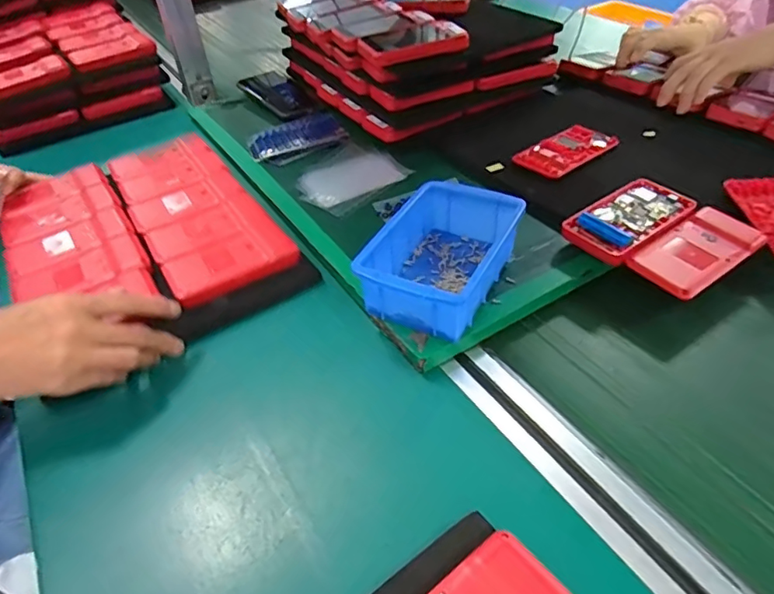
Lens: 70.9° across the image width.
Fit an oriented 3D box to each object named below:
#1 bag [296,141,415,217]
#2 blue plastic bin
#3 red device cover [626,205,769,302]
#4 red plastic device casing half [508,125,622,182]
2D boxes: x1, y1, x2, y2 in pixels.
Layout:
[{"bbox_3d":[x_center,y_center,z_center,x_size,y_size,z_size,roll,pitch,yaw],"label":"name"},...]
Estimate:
[{"bbox_3d":[-0.044,-0.134,0.616,0.117,0.015,0.099,-33,49,-28],"label":"bag"},{"bbox_3d":[0.047,-0.036,0.458,0.094,0.051,0.141,18,47,23],"label":"blue plastic bin"},{"bbox_3d":[0.269,-0.040,0.469,0.115,0.010,0.060,-29,51,-23],"label":"red device cover"},{"bbox_3d":[0.198,-0.161,0.606,0.117,0.010,0.063,-34,50,-28],"label":"red plastic device casing half"}]

